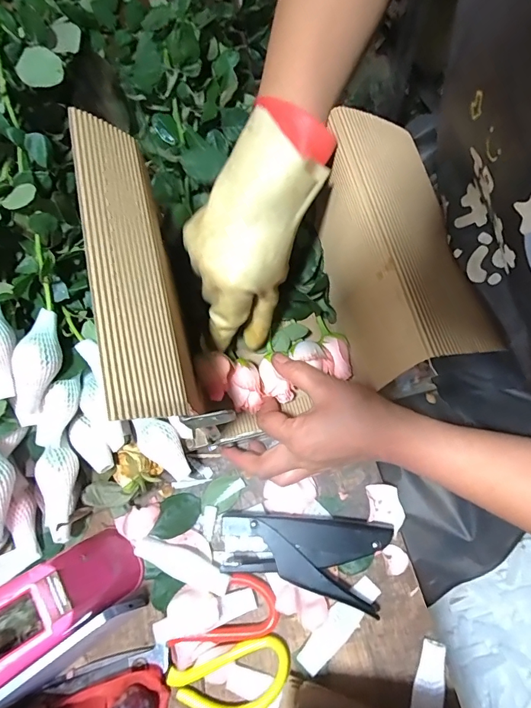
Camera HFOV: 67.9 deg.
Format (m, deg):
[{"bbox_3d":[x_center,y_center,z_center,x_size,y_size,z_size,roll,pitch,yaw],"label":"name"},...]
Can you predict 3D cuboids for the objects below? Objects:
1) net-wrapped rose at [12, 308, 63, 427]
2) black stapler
[{"bbox_3d":[-0.184,0.013,0.321,0.031,0.029,0.095,13,89,5],"label":"net-wrapped rose"},{"bbox_3d":[0.034,0.181,0.354,0.145,0.020,0.070,6,73,3],"label":"black stapler"}]

